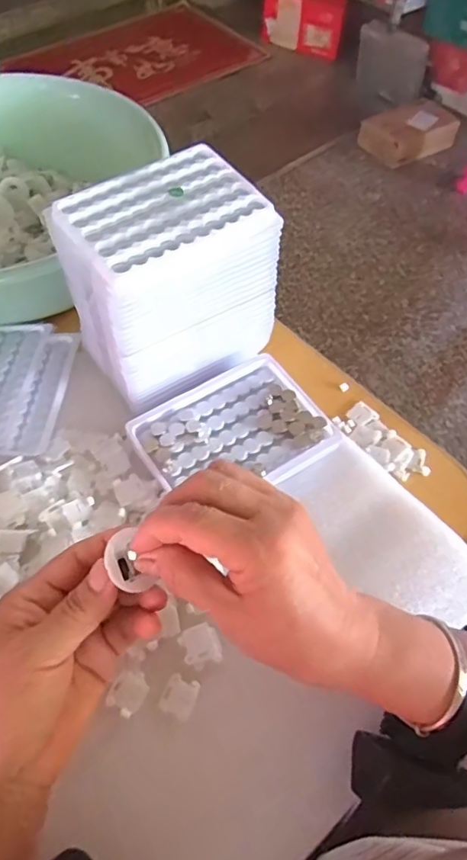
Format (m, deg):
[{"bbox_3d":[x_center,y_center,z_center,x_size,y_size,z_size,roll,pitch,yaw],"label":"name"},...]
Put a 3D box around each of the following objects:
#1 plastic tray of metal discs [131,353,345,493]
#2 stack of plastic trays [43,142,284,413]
[{"bbox_3d":[-0.001,0.000,0.409,0.127,0.016,0.104,-30,64,-19],"label":"plastic tray of metal discs"},{"bbox_3d":[-0.048,-0.108,0.411,0.145,0.127,0.097,-25,62,-16],"label":"stack of plastic trays"}]

